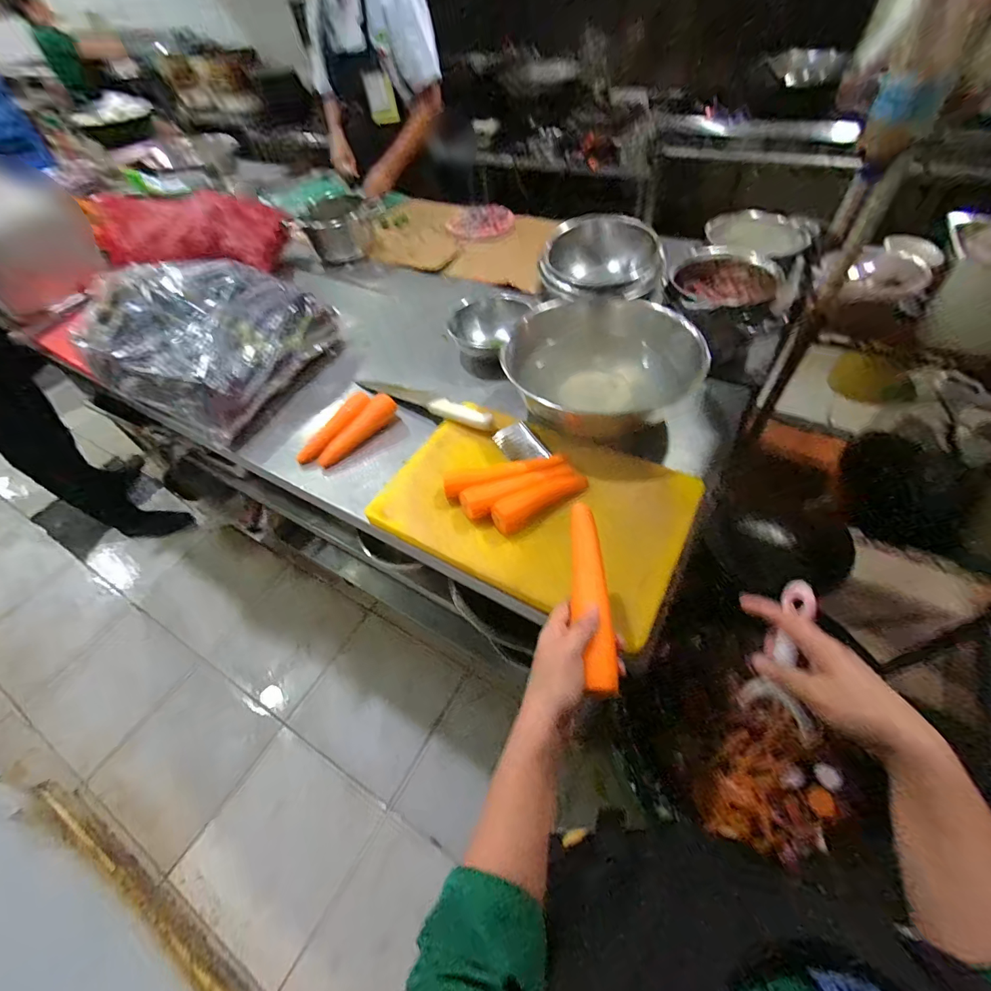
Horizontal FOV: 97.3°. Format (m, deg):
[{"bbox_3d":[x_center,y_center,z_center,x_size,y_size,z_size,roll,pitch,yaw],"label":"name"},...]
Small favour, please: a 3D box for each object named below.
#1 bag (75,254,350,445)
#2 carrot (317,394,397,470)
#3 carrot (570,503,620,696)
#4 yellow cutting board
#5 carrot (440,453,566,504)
[{"bbox_3d":[-0.597,-0.335,0.905,0.356,0.164,0.371,17,56,18],"label":"bag"},{"bbox_3d":[-0.263,-0.124,0.821,0.038,0.039,0.181,33,62,26],"label":"carrot"},{"bbox_3d":[0.094,0.090,0.437,0.032,0.030,0.196,-3,50,3],"label":"carrot"},{"bbox_3d":[0.062,0.003,0.687,0.446,0.026,0.319,23,58,21],"label":"yellow cutting board"},{"bbox_3d":[0.015,-0.035,0.686,0.194,0.030,0.031,-17,53,-8],"label":"carrot"}]

